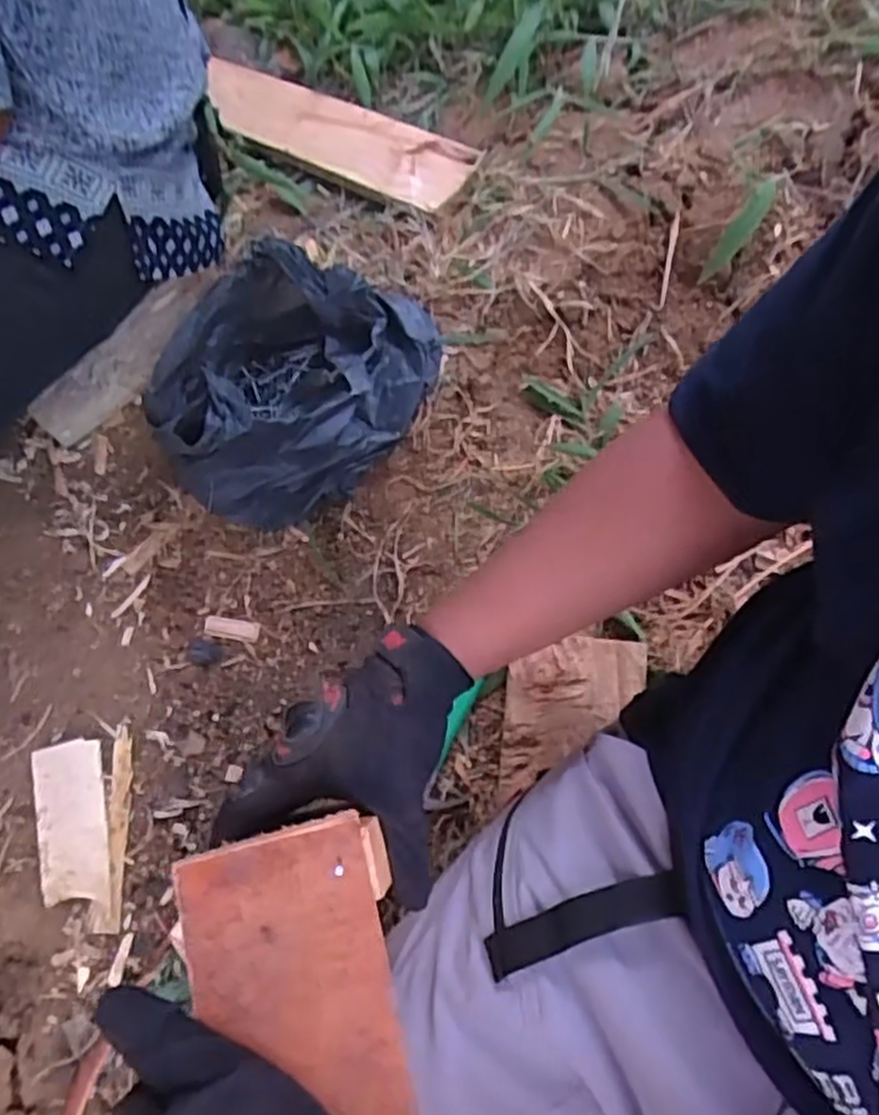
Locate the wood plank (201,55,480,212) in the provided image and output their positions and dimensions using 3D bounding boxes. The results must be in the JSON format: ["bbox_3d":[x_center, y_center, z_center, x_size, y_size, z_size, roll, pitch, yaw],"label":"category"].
[{"bbox_3d":[-0.135,-0.518,0.915,0.450,0.024,0.097,36,83,28],"label":"wood plank"}]

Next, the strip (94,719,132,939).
[{"bbox_3d":[-0.281,0.233,0.659,0.023,0.007,0.168,-2,74,1],"label":"strip"}]

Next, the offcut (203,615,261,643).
[{"bbox_3d":[-0.191,0.065,0.702,0.049,0.007,0.019,10,55,-7],"label":"offcut"}]

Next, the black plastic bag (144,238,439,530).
[{"bbox_3d":[-0.141,-0.162,0.737,0.258,0.159,0.210,-37,61,-21],"label":"black plastic bag"}]

